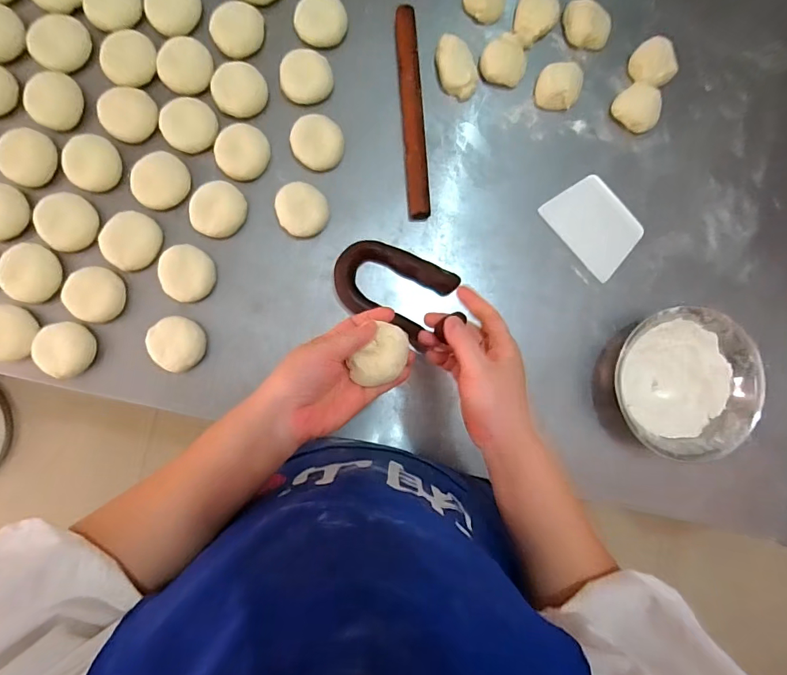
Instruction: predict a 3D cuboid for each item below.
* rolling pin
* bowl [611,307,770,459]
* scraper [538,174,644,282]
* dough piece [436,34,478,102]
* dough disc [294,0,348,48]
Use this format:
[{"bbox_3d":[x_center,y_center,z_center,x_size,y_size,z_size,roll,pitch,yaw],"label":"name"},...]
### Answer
[{"bbox_3d":[0.025,-0.296,0.584,0.027,0.021,0.277,-4,87,-5],"label":"rolling pin"},{"bbox_3d":[0.368,0.057,0.573,0.179,0.054,0.184,0,87,-5],"label":"bowl"},{"bbox_3d":[0.276,-0.155,0.610,0.094,0.005,0.126,-41,88,-2],"label":"scraper"},{"bbox_3d":[0.080,-0.358,0.589,0.043,0.023,0.080,-30,90,-6],"label":"dough piece"},{"bbox_3d":[-0.094,-0.419,0.587,0.065,0.013,0.077,10,86,-4],"label":"dough disc"}]

